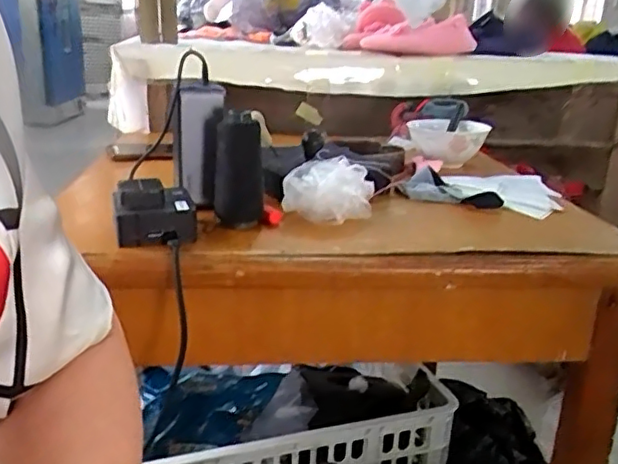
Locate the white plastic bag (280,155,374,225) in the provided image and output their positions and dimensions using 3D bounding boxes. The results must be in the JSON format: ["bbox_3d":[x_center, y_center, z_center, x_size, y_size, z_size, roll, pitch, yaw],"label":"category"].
[{"bbox_3d":[0.027,-0.045,0.651,0.072,0.049,0.081,19,25,39],"label":"white plastic bag"}]

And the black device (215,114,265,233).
[{"bbox_3d":[-0.067,-0.058,0.594,0.046,0.101,0.026,1,19,-4],"label":"black device"}]

